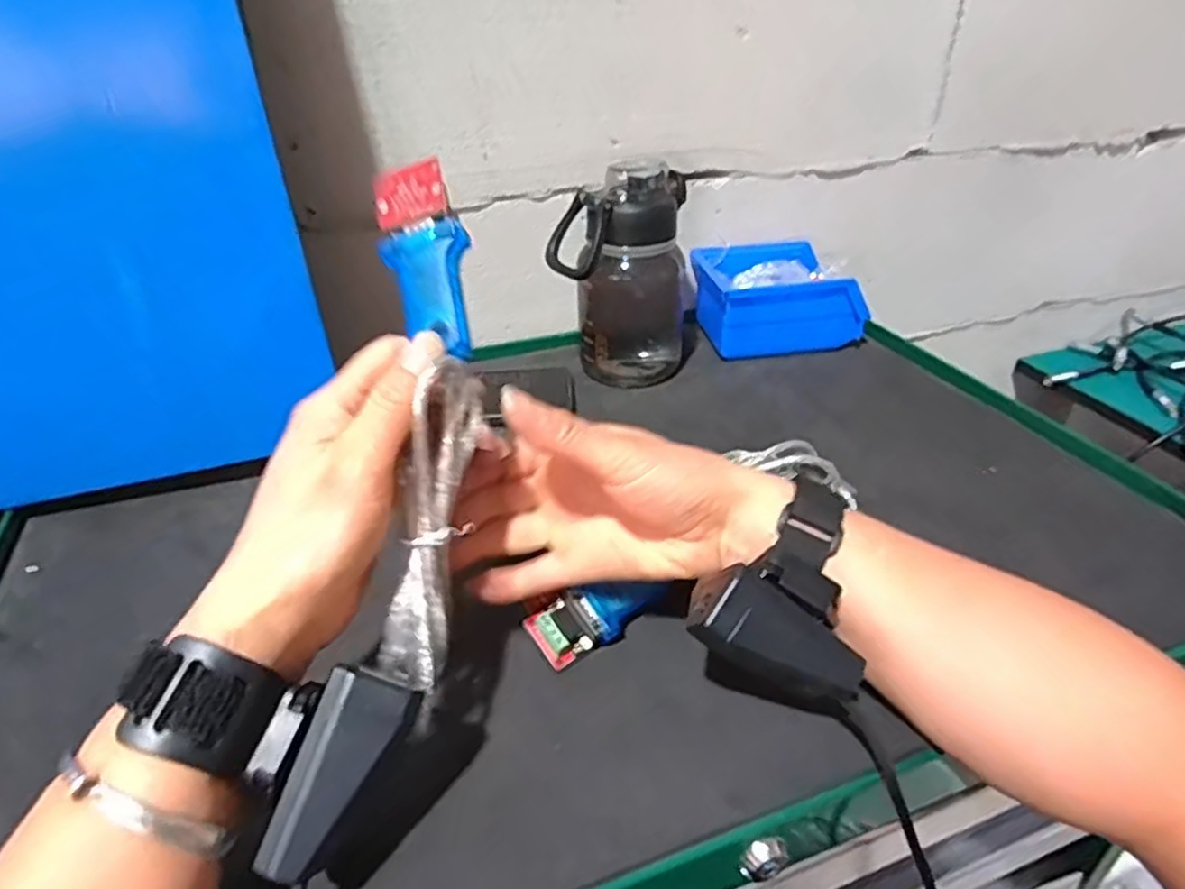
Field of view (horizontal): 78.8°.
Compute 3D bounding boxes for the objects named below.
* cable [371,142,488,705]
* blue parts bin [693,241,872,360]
[{"bbox_3d":[-0.067,-0.012,0.291,0.039,0.207,0.030,-1,-4,1],"label":"cable"},{"bbox_3d":[0.166,-0.136,0.665,0.139,0.065,0.102,-5,34,-5],"label":"blue parts bin"}]

